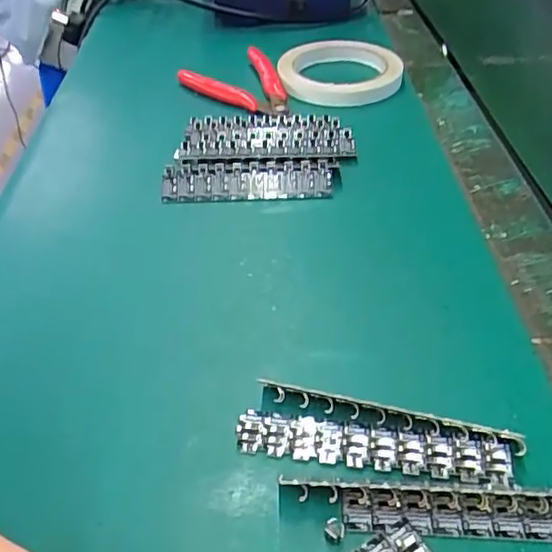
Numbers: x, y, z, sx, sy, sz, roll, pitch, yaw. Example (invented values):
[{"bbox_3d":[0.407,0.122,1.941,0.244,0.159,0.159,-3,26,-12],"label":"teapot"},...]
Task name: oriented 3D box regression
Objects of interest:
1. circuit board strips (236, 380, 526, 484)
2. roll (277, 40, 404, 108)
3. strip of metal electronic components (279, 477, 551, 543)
[{"bbox_3d":[0.041,0.064,0.237,0.109,0.013,0.029,9,43,11],"label":"circuit board strips"},{"bbox_3d":[0.056,-0.180,0.501,0.101,0.014,0.115,9,43,11],"label":"roll"},{"bbox_3d":[0.070,0.086,0.216,0.128,0.008,0.018,2,42,3],"label":"strip of metal electronic components"}]

